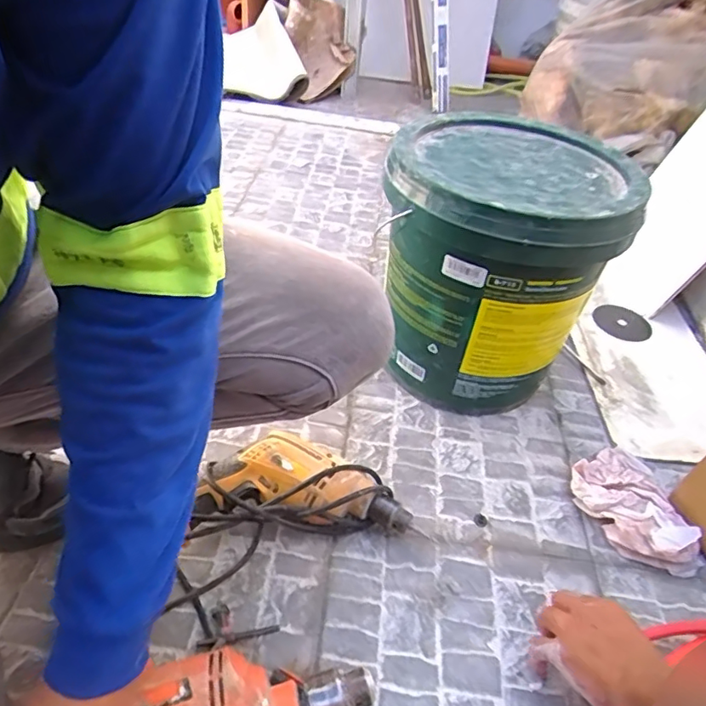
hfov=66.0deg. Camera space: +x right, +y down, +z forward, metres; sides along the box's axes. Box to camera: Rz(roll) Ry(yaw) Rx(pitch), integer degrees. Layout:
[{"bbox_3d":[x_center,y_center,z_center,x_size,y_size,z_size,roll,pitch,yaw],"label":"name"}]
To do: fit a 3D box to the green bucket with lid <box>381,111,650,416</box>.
[{"bbox_3d":[0.178,-0.103,0.742,0.278,0.340,0.290,15,42,9],"label":"green bucket with lid"}]

